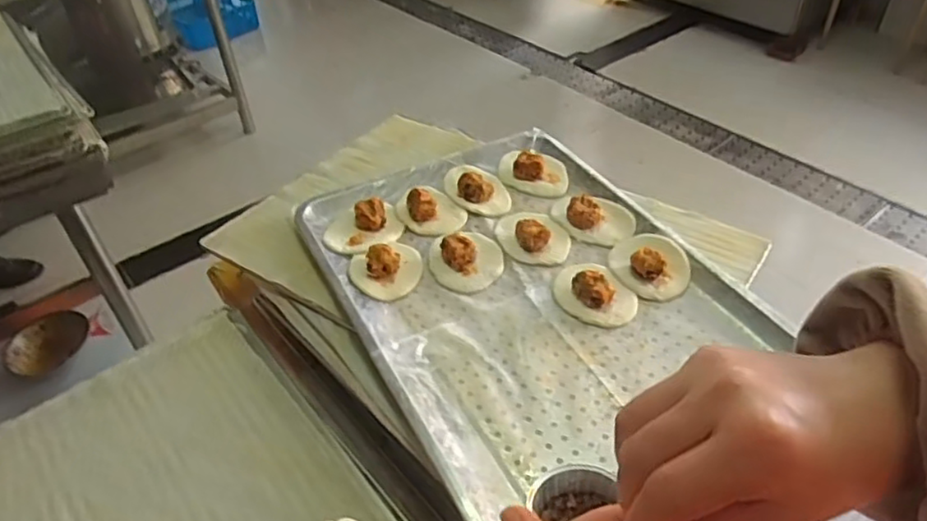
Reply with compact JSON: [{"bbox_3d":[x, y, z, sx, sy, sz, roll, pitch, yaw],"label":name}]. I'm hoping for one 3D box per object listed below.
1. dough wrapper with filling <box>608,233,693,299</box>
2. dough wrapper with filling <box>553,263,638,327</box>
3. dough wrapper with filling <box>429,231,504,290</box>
[{"bbox_3d":[0.217,-0.003,0.760,0.089,0.036,0.097,10,43,13],"label":"dough wrapper with filling"},{"bbox_3d":[0.149,0.028,0.733,0.091,0.033,0.088,12,44,16],"label":"dough wrapper with filling"},{"bbox_3d":[0.003,-0.010,0.781,0.089,0.035,0.099,-11,42,-10],"label":"dough wrapper with filling"}]

